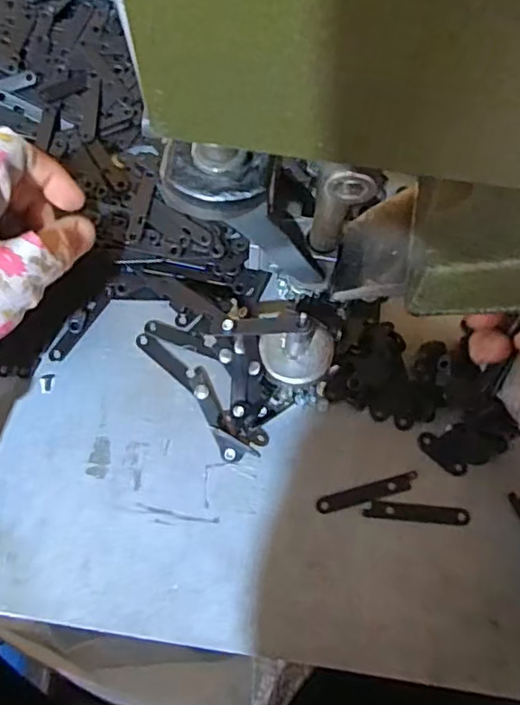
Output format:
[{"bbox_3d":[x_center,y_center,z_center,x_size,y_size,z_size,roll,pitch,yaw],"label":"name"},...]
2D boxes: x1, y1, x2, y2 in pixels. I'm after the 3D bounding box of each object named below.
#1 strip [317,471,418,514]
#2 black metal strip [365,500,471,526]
[{"bbox_3d":[0.056,0.073,0.320,0.053,0.004,0.009,-14,73,-6],"label":"strip"},{"bbox_3d":[0.081,0.083,0.318,0.053,0.004,0.009,5,72,0],"label":"black metal strip"}]

